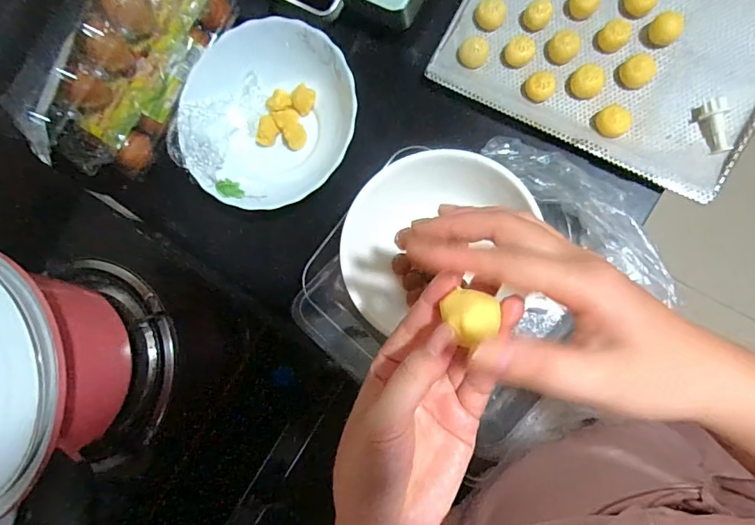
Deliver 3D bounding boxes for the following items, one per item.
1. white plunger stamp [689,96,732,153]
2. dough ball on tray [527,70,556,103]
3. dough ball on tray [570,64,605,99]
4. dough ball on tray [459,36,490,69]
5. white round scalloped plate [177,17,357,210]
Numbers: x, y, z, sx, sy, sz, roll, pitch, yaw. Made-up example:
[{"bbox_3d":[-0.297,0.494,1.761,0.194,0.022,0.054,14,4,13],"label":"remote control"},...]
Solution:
[{"bbox_3d":[0.319,-0.128,0.424,0.026,0.019,0.050,-19,82,9],"label":"white plunger stamp"},{"bbox_3d":[0.163,-0.177,0.452,0.028,0.020,0.023,41,94,11],"label":"dough ball on tray"},{"bbox_3d":[0.209,-0.180,0.448,0.029,0.022,0.028,-1,86,11],"label":"dough ball on tray"},{"bbox_3d":[0.101,-0.217,0.467,0.030,0.017,0.024,-3,85,11],"label":"dough ball on tray"},{"bbox_3d":[-0.119,-0.158,0.488,0.202,0.055,0.188,-1,86,11],"label":"white round scalloped plate"}]

